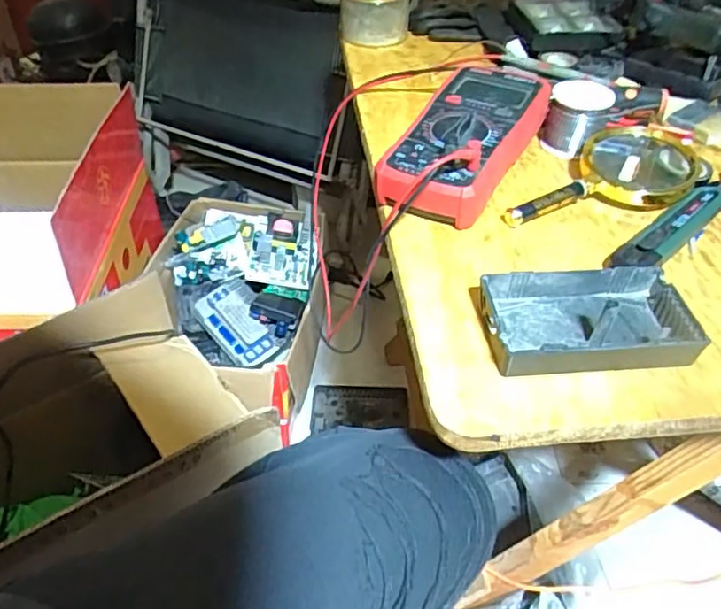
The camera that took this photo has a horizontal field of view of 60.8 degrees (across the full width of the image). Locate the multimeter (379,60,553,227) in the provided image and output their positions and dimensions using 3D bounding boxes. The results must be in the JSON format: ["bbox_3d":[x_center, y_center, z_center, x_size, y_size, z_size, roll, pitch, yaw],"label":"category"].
[{"bbox_3d":[0.089,-0.141,0.520,0.096,0.047,0.200,19,46,18],"label":"multimeter"}]

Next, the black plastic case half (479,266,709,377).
[{"bbox_3d":[0.142,0.010,0.389,0.123,0.028,0.069,-4,44,-5],"label":"black plastic case half"}]

